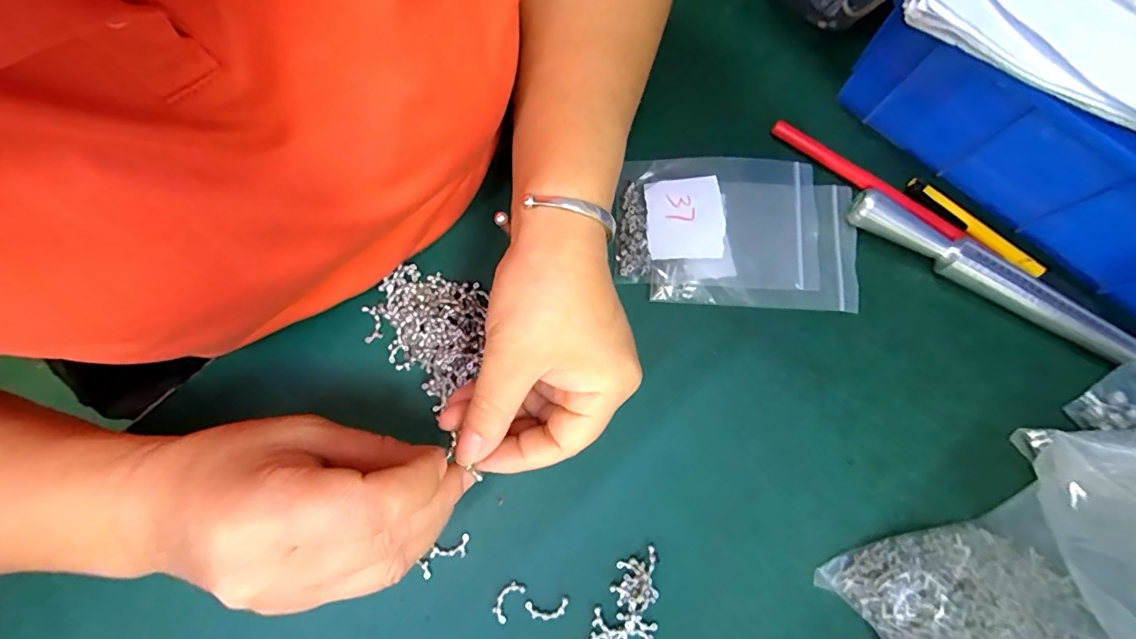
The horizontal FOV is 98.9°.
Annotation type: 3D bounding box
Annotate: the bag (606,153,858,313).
[{"bbox_3d":[0.101,-0.055,0.295,0.143,0.010,0.093,4,79,1],"label":"bag"}]

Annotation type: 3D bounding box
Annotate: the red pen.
[{"bbox_3d":[0.181,-0.084,0.294,0.127,0.015,0.016,36,82,7],"label":"red pen"}]

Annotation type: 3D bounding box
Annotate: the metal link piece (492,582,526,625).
[{"bbox_3d":[-0.033,0.151,0.260,0.010,0.004,0.021,34,81,7],"label":"metal link piece"}]

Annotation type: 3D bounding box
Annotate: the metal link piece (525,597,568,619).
[{"bbox_3d":[-0.011,0.155,0.259,0.022,0.004,0.009,-6,79,-1],"label":"metal link piece"}]

